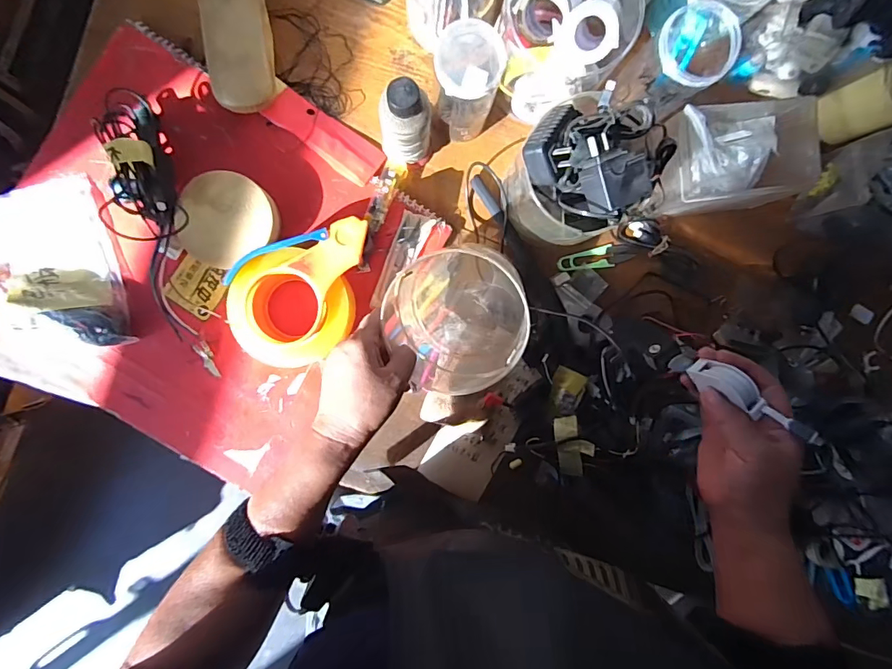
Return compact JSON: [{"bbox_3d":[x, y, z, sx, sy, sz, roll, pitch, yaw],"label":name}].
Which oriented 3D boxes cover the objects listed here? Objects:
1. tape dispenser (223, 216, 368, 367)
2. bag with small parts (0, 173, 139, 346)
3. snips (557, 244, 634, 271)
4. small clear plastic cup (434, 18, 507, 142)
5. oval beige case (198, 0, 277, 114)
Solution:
[{"bbox_3d":[-0.141,-0.036,0.472,0.156,0.058,0.123,-20,92,-3],"label":"tape dispenser"},{"bbox_3d":[-0.416,-0.065,0.466,0.122,0.029,0.178,-18,92,-3],"label":"bag with small parts"},{"bbox_3d":[0.178,-0.091,0.532,0.091,0.008,0.025,-7,91,-3],"label":"snips"},{"bbox_3d":[0.019,-0.247,0.452,0.060,0.140,0.064,0,91,-3],"label":"small clear plastic cup"},{"bbox_3d":[-0.220,-0.315,0.477,0.065,0.042,0.154,-9,91,-3],"label":"oval beige case"}]

